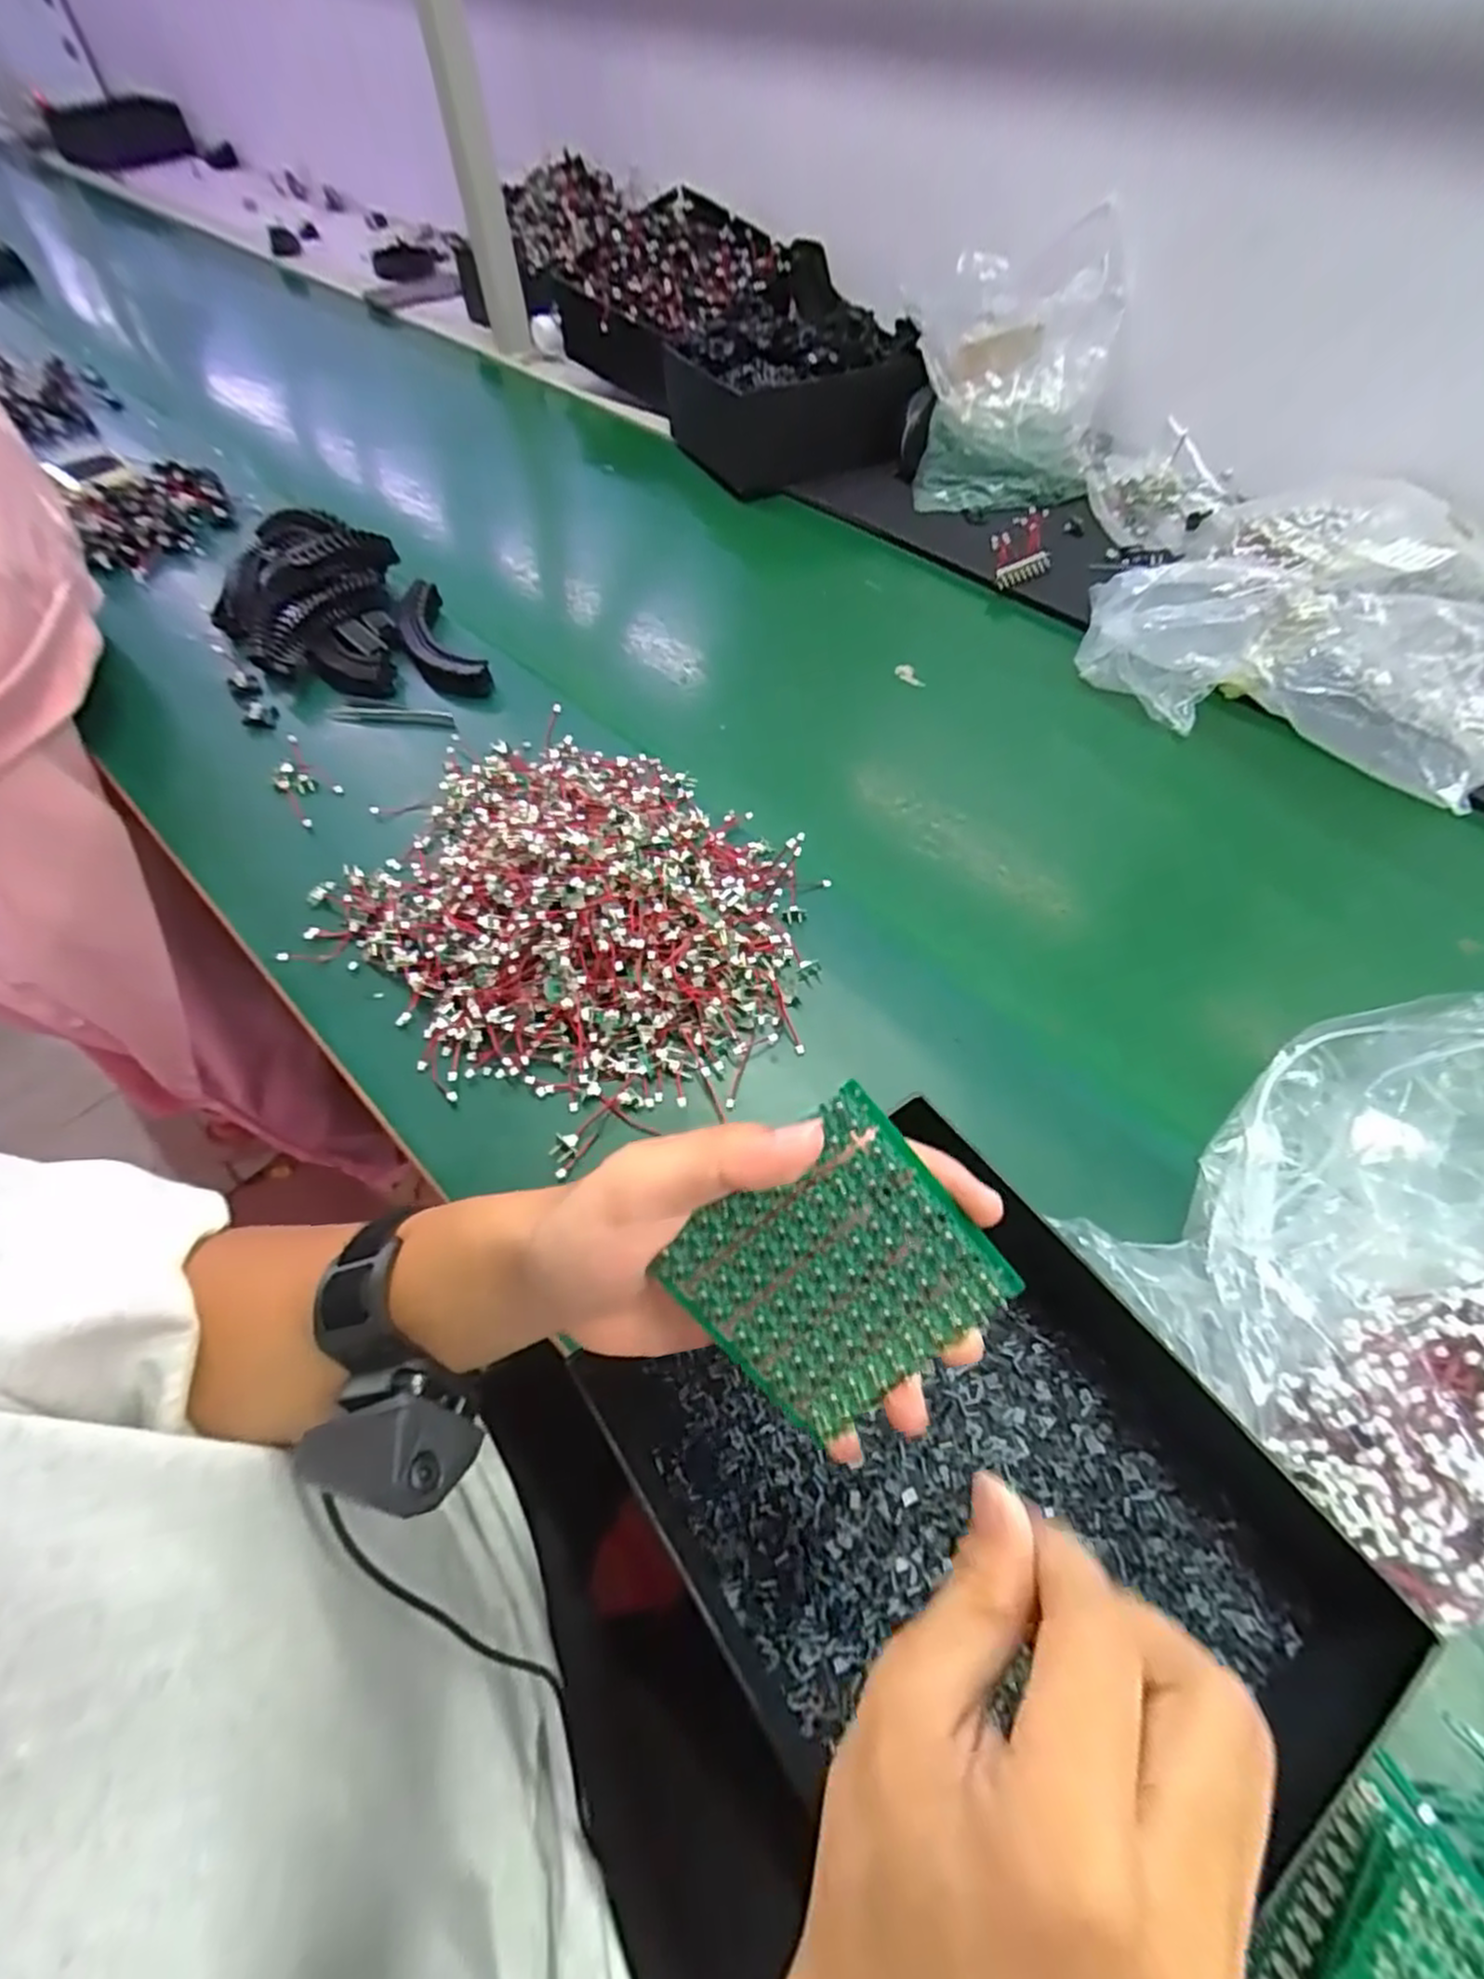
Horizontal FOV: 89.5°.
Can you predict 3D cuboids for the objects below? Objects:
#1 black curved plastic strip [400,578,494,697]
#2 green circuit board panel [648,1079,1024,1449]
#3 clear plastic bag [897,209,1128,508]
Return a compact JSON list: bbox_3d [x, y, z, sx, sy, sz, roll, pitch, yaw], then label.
[{"bbox_3d":[-0.251,-0.286,0.617,0.045,0.026,0.138,-28,60,-16],"label":"black curved plastic strip"},{"bbox_3d":[0.029,0.086,0.227,0.080,0.004,0.083,-40,99,0],"label":"green circuit board panel"},{"bbox_3d":[0.284,-0.653,0.794,0.203,0.151,0.252,2,57,3],"label":"clear plastic bag"}]

